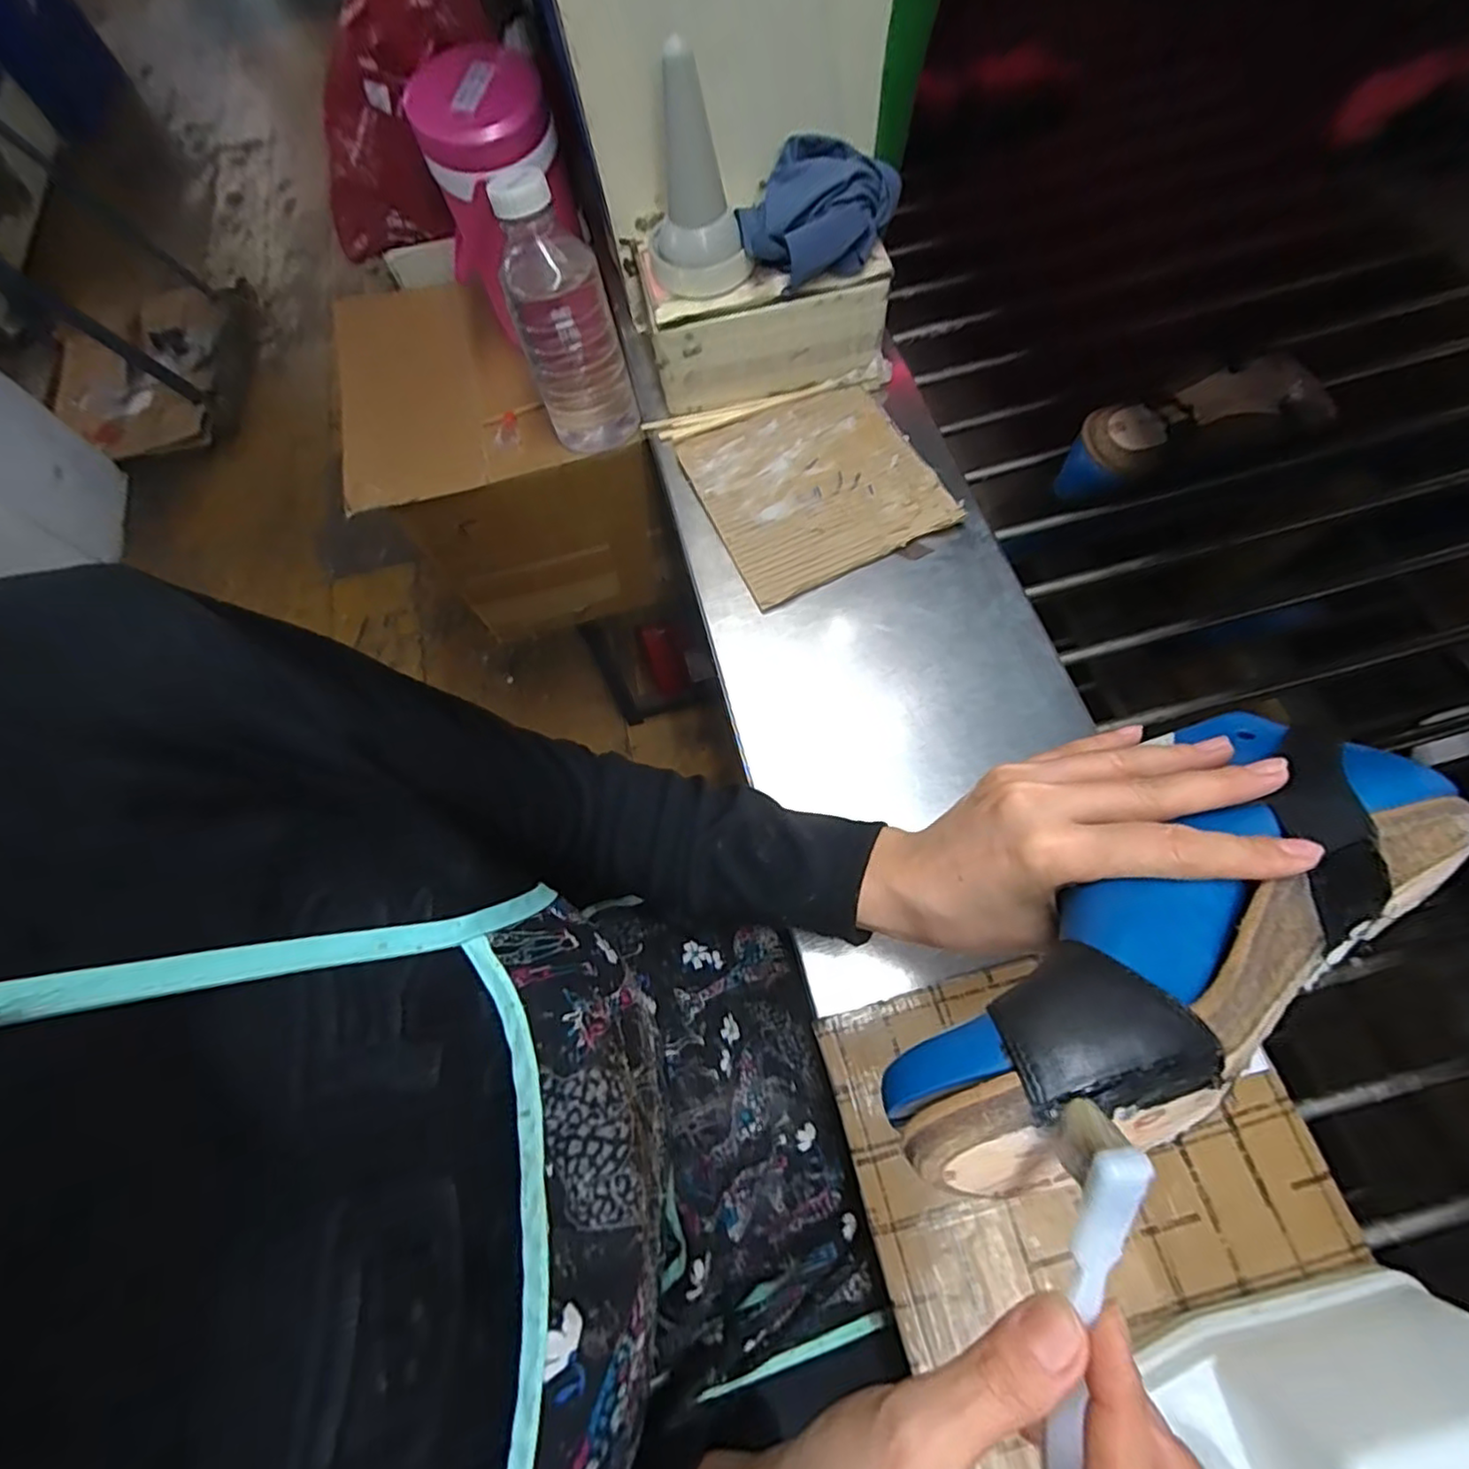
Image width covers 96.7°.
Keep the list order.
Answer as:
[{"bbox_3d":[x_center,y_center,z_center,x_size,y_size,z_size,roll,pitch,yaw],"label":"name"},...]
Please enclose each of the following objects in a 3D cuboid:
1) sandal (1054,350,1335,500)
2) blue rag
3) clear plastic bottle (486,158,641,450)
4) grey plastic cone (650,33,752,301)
[{"bbox_3d":[0.381,-0.254,0.546,0.226,0.062,0.067,-14,67,-2],"label":"sandal"},{"bbox_3d":[0.067,-0.405,0.501,0.100,0.044,0.118,26,72,14],"label":"blue rag"},{"bbox_3d":[-0.154,-0.372,0.604,0.088,0.208,0.076,-18,67,-3],"label":"clear plastic bottle"},{"bbox_3d":[-0.033,-0.399,0.470,0.072,0.110,0.090,-9,67,1],"label":"grey plastic cone"}]

